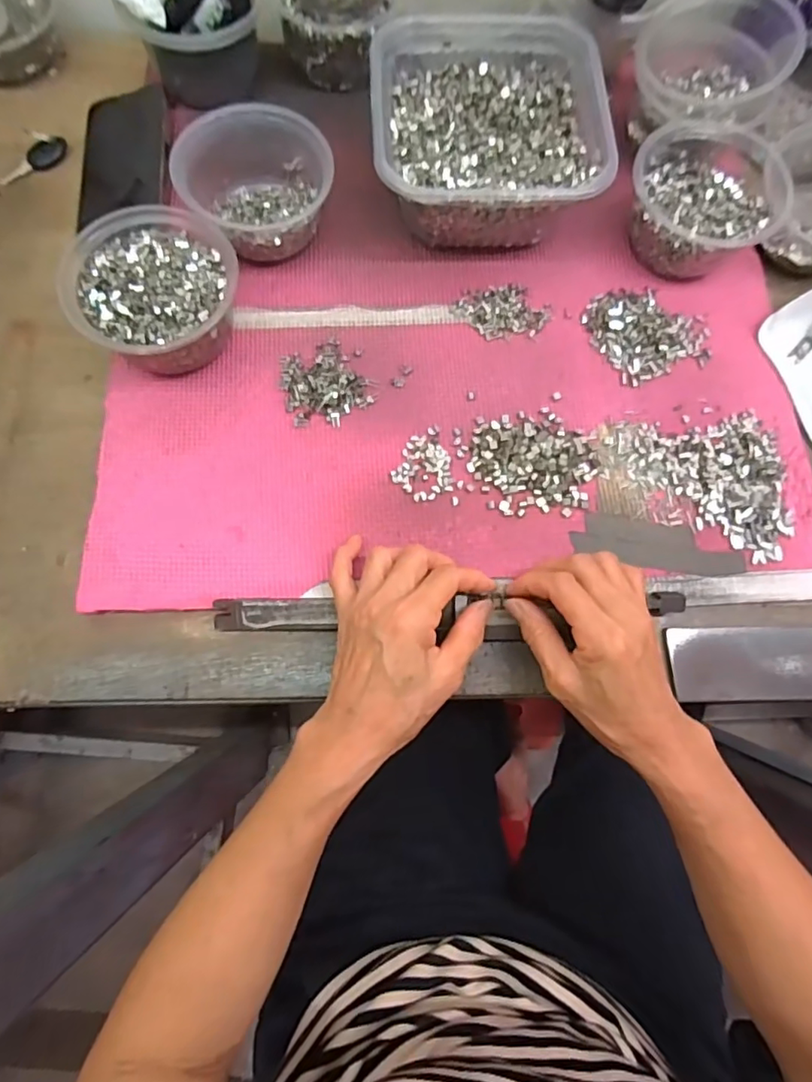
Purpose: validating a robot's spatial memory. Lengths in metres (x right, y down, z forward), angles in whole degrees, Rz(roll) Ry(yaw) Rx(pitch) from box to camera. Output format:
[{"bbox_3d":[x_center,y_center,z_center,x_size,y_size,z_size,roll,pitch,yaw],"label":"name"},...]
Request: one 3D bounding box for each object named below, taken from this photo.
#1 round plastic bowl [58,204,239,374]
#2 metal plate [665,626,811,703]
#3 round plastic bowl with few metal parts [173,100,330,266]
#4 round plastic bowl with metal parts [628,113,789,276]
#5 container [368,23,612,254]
[{"bbox_3d":[-0.176,-0.178,0.410,0.111,0.059,0.109,0,76,-2],"label":"round plastic bowl"},{"bbox_3d":[0.305,0.083,0.388,0.240,0.008,0.049,-1,76,-2],"label":"metal plate"},{"bbox_3d":[-0.112,-0.269,0.433,0.111,0.070,0.091,-32,79,-9],"label":"round plastic bowl with few metal parts"},{"bbox_3d":[0.232,-0.269,0.447,0.113,0.061,0.115,0,76,-2],"label":"round plastic bowl with metal parts"},{"bbox_3d":[0.061,-0.324,0.450,0.169,0.076,0.174,-1,76,-2],"label":"container"}]

